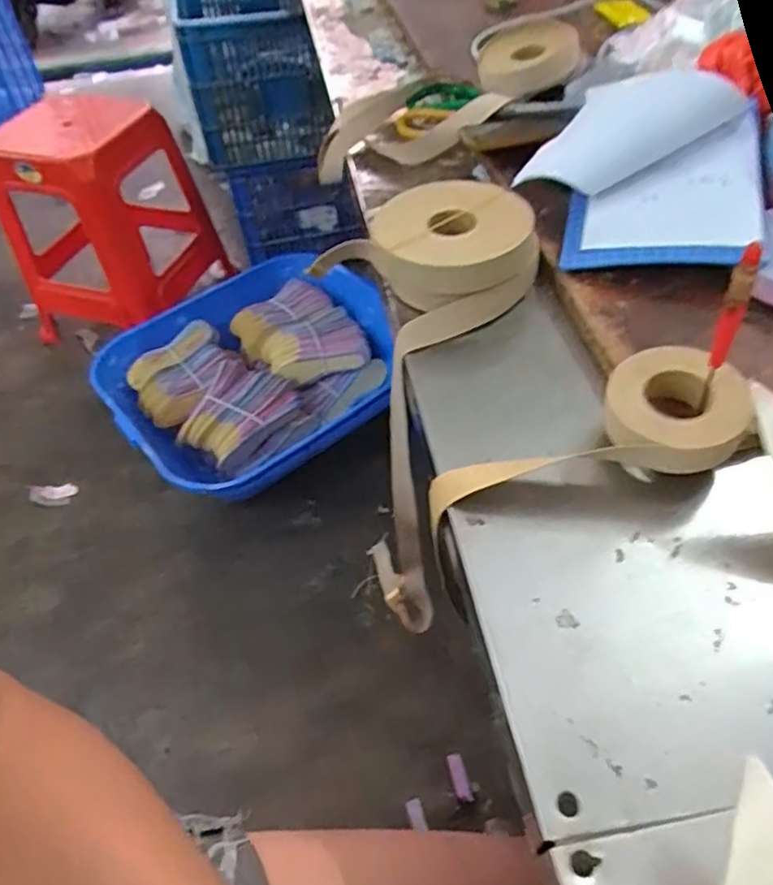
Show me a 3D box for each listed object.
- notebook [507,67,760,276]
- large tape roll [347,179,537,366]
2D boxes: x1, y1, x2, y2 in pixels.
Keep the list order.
[{"bbox_3d":[0.212,-0.225,0.538,0.175,0.031,0.200,4,71,15],"label":"notebook"},{"bbox_3d":[0.049,-0.153,0.529,0.138,0.064,0.121,-24,50,-14],"label":"large tape roll"}]

